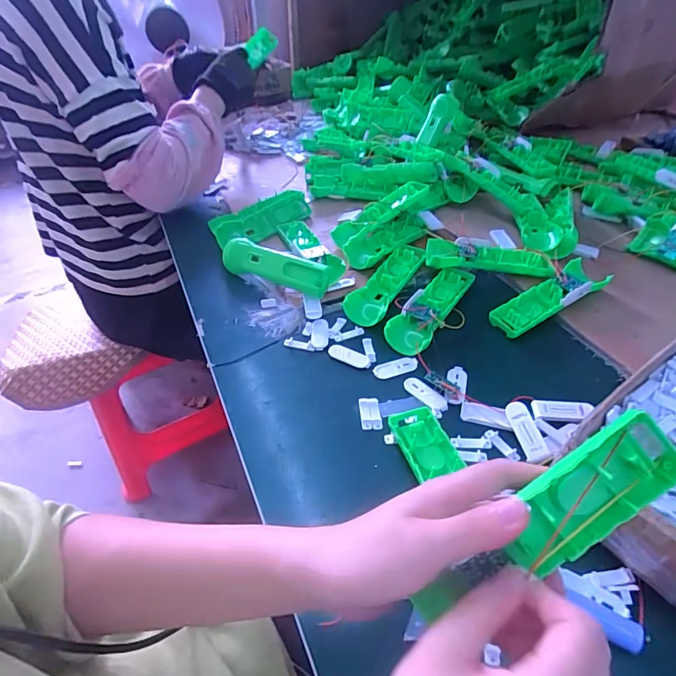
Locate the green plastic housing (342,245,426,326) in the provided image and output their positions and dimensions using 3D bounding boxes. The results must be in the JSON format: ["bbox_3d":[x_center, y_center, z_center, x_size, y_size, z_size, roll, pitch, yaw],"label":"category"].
[{"bbox_3d":[0.065,-0.076,0.578,0.047,0.017,0.154,21,47,22],"label":"green plastic housing"}]

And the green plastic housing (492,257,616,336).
[{"bbox_3d":[0.258,-0.046,0.550,0.158,0.038,0.050,-23,47,-22],"label":"green plastic housing"}]

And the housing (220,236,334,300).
[{"bbox_3d":[-0.085,-0.094,0.593,0.174,0.043,0.039,21,47,23],"label":"housing"}]

